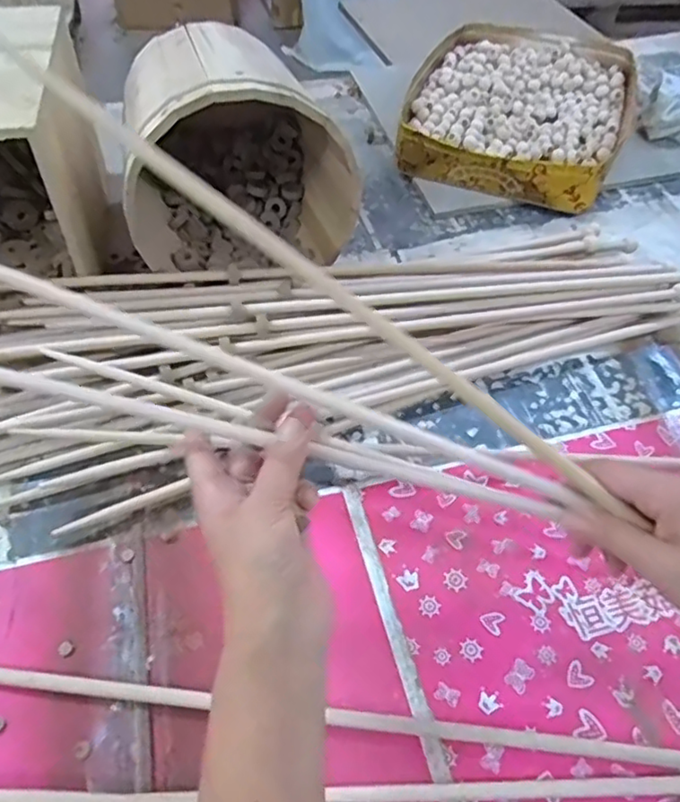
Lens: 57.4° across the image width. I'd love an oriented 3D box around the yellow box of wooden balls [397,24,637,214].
[{"bbox_3d":[0.255,-0.421,0.900,0.304,0.066,0.377,19,55,14],"label":"yellow box of wooden balls"}]

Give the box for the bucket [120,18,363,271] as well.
[{"bbox_3d":[-0.116,-0.273,0.668,0.224,0.205,0.217,-11,54,-9],"label":"bucket"}]

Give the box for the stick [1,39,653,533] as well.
[{"bbox_3d":[-0.003,-0.064,0.365,0.439,0.016,0.015,36,57,-5],"label":"stick"}]

